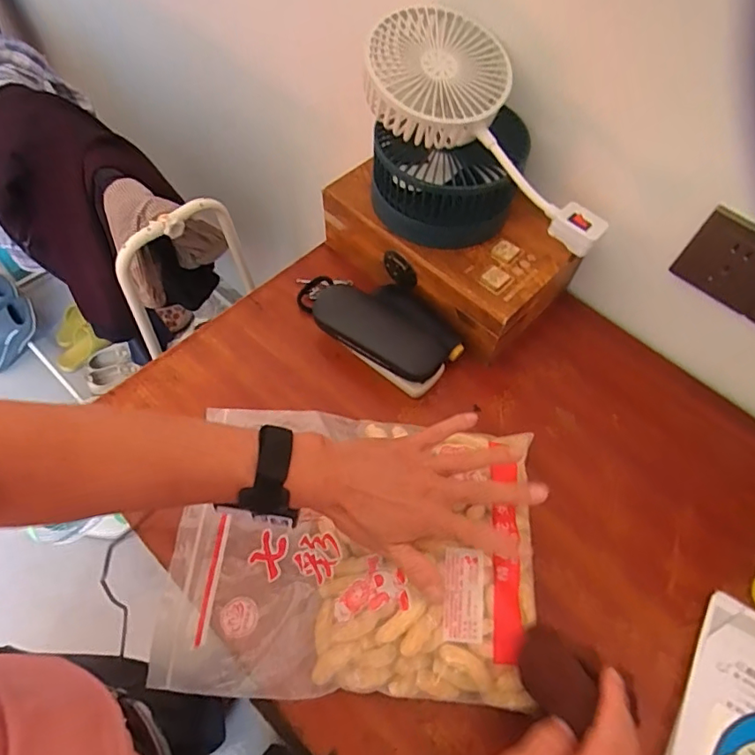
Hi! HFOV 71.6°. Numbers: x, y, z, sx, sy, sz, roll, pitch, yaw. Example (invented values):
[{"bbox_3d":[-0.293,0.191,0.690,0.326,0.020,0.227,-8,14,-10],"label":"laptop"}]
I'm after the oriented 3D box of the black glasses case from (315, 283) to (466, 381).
[{"bbox_3d":[0.012,-0.058,0.604,0.153,0.051,0.099,30,64,15],"label":"black glasses case"}]

